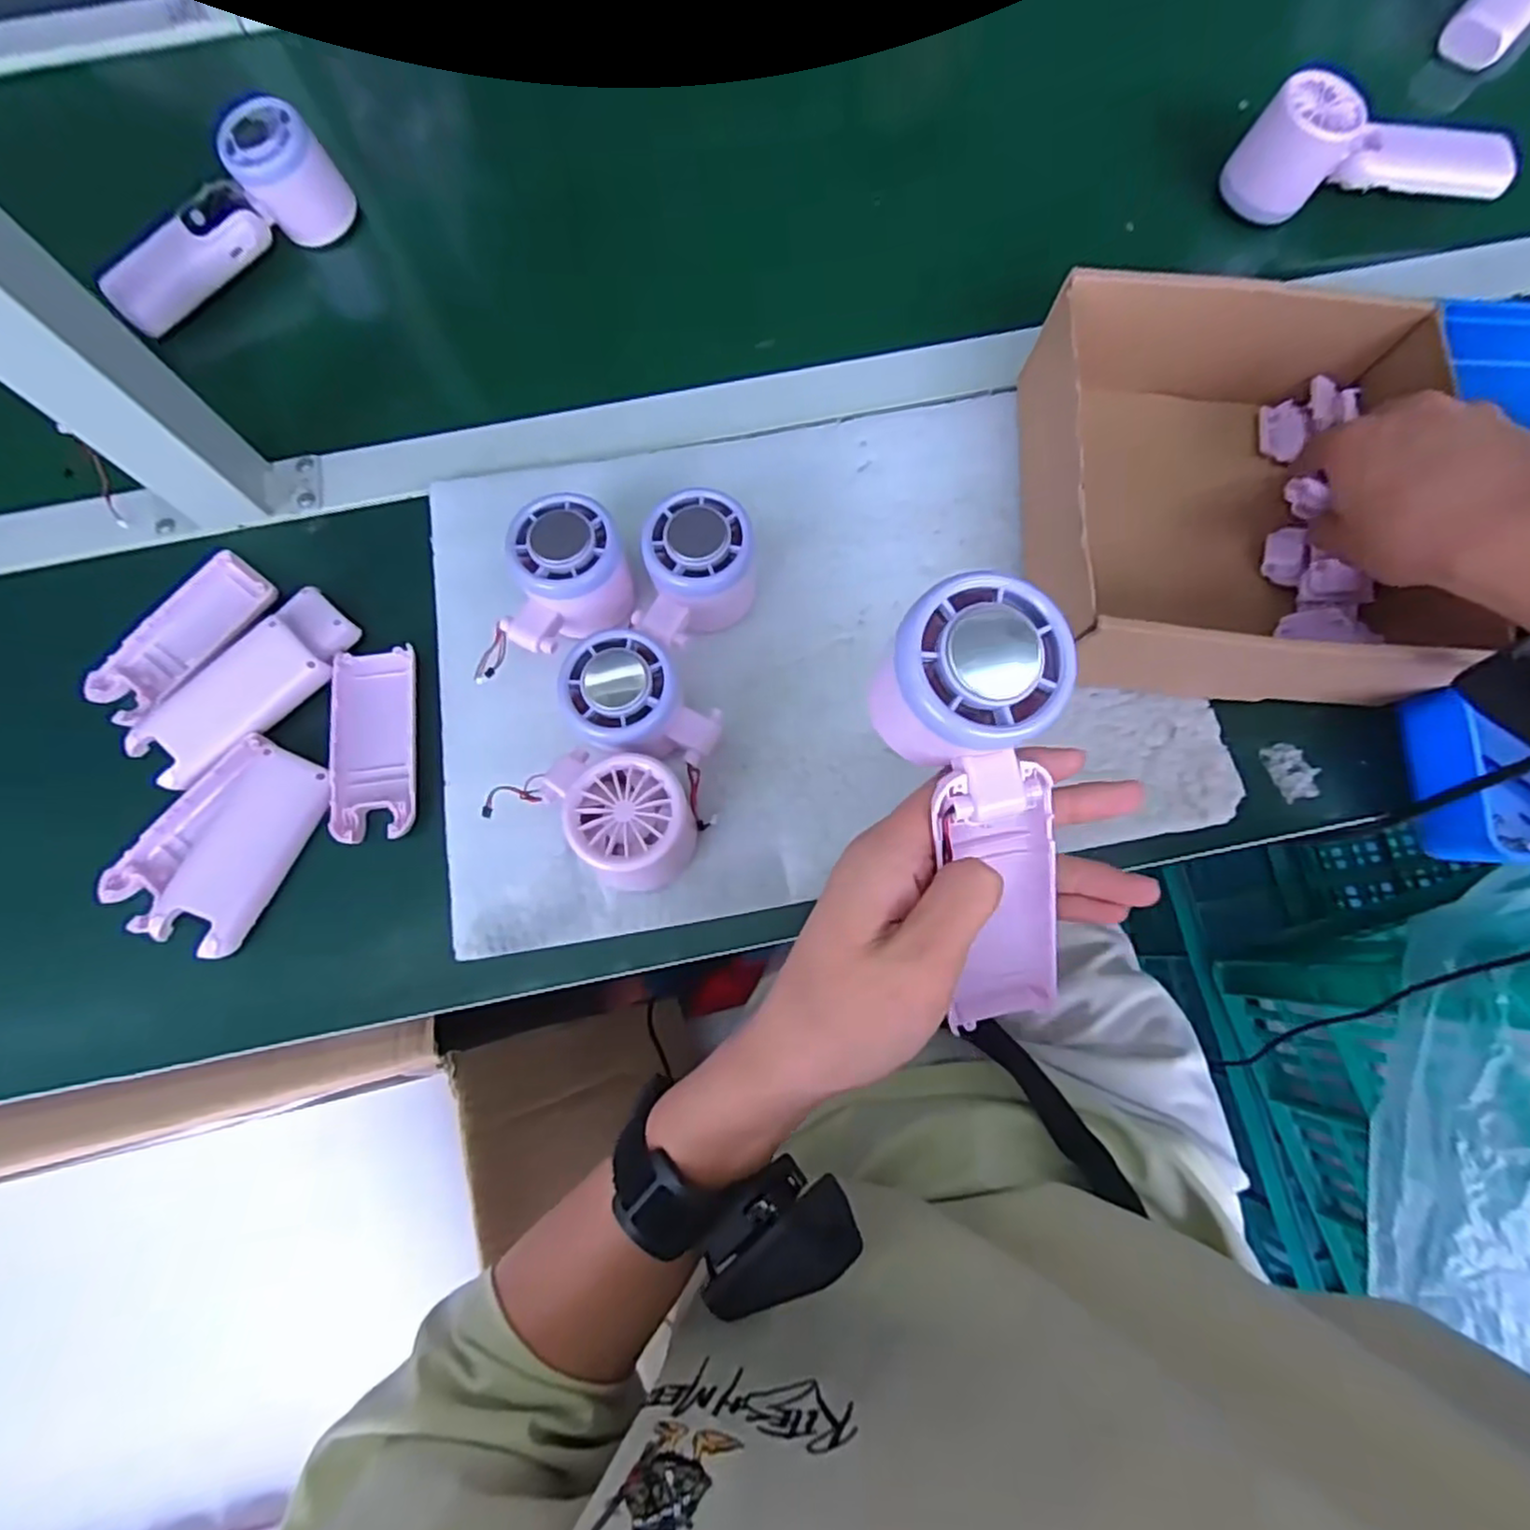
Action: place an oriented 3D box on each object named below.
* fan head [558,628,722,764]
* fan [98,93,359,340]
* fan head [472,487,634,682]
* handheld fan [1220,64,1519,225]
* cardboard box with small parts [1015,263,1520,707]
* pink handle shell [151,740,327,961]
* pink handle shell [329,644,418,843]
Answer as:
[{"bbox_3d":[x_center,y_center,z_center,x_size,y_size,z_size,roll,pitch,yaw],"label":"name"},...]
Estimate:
[{"bbox_3d":[-0.062,-0.026,0.346,0.071,0.052,0.055,42,81,10],"label":"fan head"},{"bbox_3d":[-0.351,-0.347,0.442,0.048,0.066,0.161,39,80,9],"label":"fan"},{"bbox_3d":[-0.104,-0.083,0.360,0.061,0.055,0.097,23,78,6],"label":"fan head"},{"bbox_3d":[0.389,-0.391,0.443,0.160,0.058,0.046,-1,76,1],"label":"handheld fan"},{"bbox_3d":[0.242,-0.141,0.364,0.196,0.071,0.206,5,76,2],"label":"cardboard box with small parts"},{"bbox_3d":[-0.268,0.042,0.355,0.051,0.013,0.103,22,78,6],"label":"pink handle shell"},{"bbox_3d":[-0.207,-0.012,0.368,0.043,0.010,0.101,-8,76,-1],"label":"pink handle shell"}]

